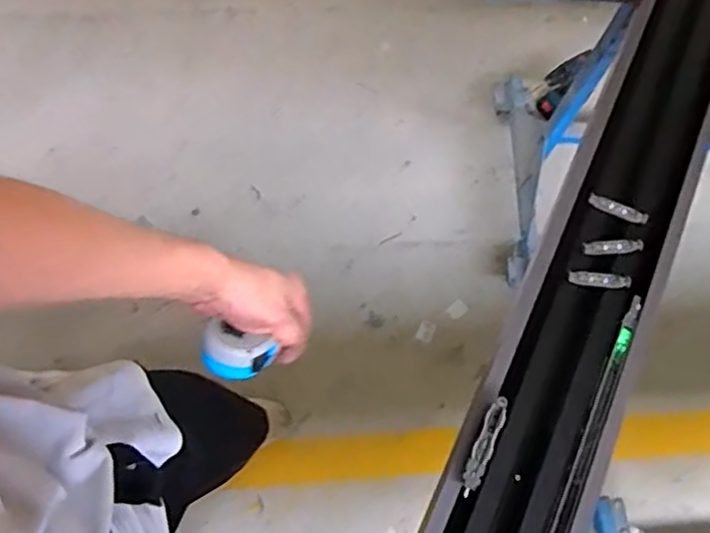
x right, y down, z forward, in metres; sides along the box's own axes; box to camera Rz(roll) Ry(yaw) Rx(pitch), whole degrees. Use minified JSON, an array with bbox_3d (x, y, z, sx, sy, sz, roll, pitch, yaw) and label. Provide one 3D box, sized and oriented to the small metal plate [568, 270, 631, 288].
[{"bbox_3d":[0.264,0.013,0.698,0.069,0.007,0.019,4,68,-1],"label":"small metal plate"}]

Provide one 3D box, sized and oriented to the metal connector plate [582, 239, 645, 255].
[{"bbox_3d":[0.286,-0.022,0.712,0.072,0.009,0.016,-6,69,-5],"label":"metal connector plate"}]

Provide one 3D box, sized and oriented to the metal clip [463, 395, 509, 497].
[{"bbox_3d":[0.121,0.167,0.604,0.019,0.012,0.094,24,69,7],"label":"metal clip"}]

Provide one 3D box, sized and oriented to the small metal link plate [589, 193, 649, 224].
[{"bbox_3d":[0.297,-0.064,0.729,0.068,0.005,0.017,24,69,6],"label":"small metal link plate"}]

